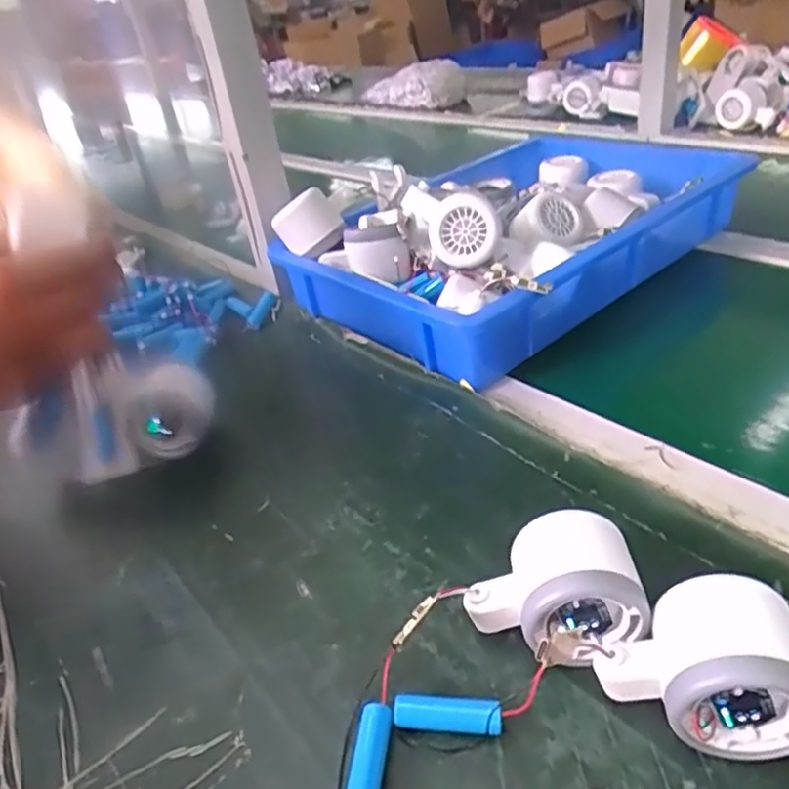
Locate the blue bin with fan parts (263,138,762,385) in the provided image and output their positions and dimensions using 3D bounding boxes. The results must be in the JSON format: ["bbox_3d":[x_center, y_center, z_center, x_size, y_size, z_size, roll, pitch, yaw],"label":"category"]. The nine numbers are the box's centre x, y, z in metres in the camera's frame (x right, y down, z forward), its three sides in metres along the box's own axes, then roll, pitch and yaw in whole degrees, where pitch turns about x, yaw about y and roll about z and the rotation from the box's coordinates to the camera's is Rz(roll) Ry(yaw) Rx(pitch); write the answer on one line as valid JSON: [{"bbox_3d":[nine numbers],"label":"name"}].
[{"bbox_3d":[0.126,-0.175,0.664,0.430,0.132,0.282,-32,39,-29],"label":"blue bin with fan parts"}]

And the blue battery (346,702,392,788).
[{"bbox_3d":[-0.011,0.163,0.289,0.014,0.017,0.049,-2,35,12],"label":"blue battery"}]

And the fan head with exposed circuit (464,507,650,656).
[{"bbox_3d":[0.078,0.098,0.323,0.082,0.056,0.058,-8,34,4],"label":"fan head with exposed circuit"}]

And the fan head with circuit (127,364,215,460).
[{"bbox_3d":[-0.171,0.012,0.508,0.062,0.056,0.039,-13,34,-3],"label":"fan head with circuit"}]

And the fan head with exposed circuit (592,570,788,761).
[{"bbox_3d":[0.131,0.115,0.282,0.081,0.054,0.055,-4,34,10],"label":"fan head with exposed circuit"}]

